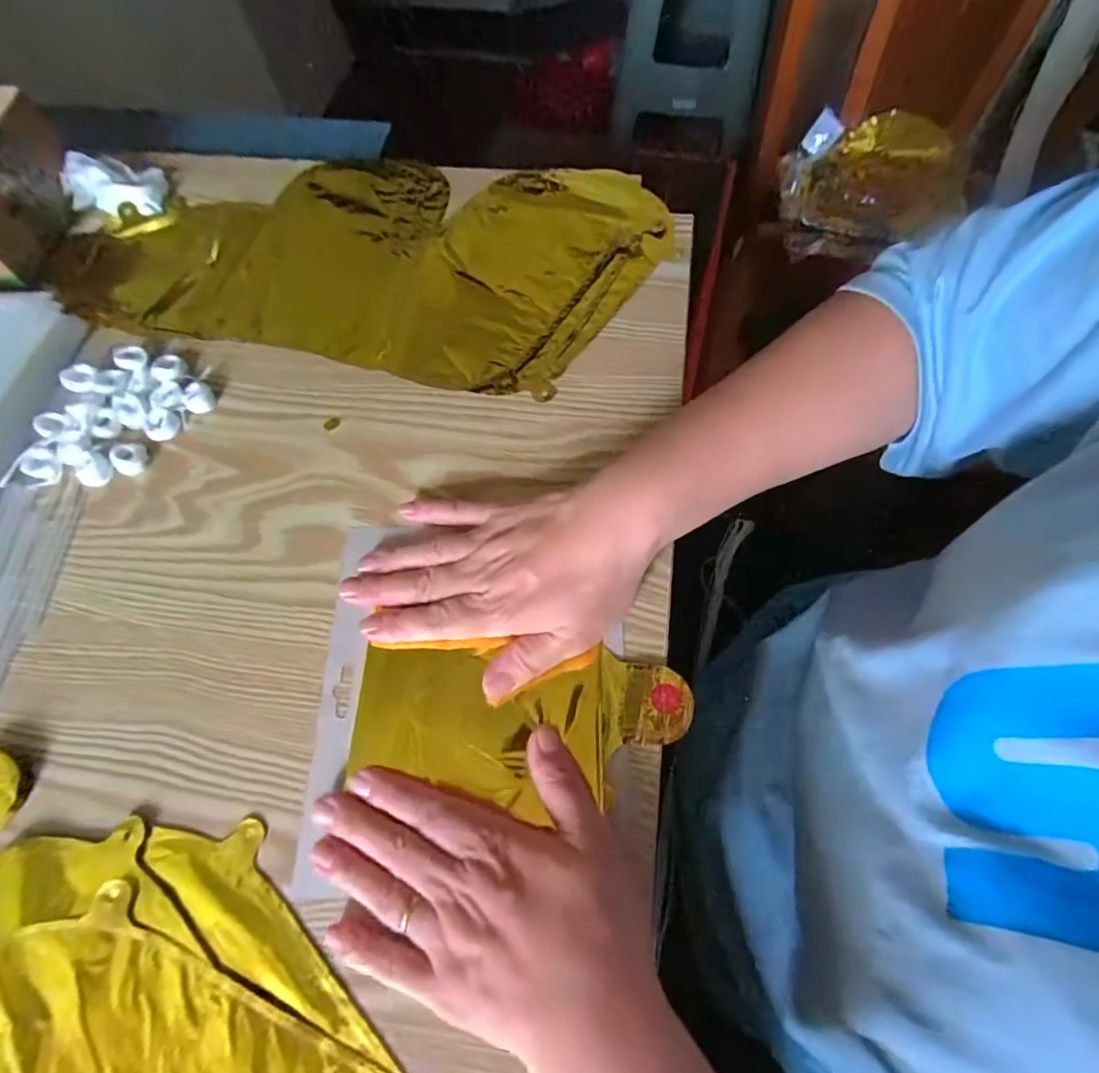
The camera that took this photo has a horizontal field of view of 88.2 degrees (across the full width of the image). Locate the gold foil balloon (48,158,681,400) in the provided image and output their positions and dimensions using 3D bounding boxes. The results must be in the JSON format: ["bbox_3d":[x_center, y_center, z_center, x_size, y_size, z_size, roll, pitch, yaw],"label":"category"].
[{"bbox_3d":[-0.149,-0.213,0.427,0.449,0.008,0.206,8,68,7],"label":"gold foil balloon"}]

